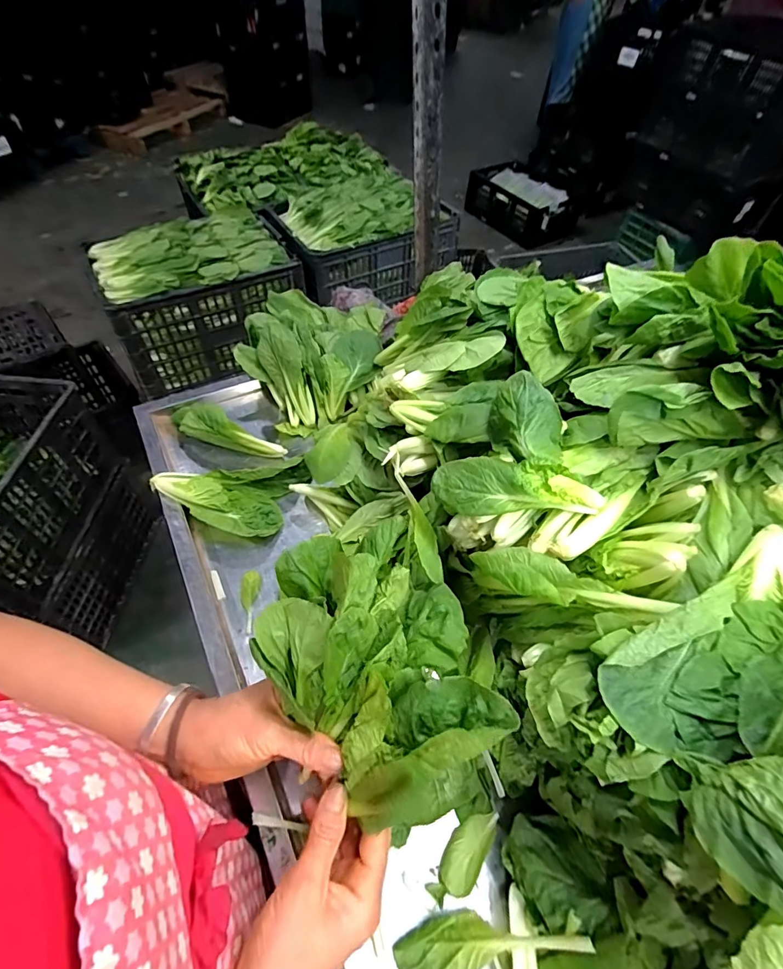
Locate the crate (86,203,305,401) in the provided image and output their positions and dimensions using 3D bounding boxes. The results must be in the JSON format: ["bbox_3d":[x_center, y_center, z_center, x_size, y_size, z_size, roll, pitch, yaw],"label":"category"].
[{"bbox_3d":[-0.508,-0.514,1.203,0.460,0.291,0.280,-23,60,-18],"label":"crate"}]

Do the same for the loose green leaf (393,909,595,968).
[{"bbox_3d":[0.071,0.334,0.321,0.139,0.023,0.034,-20,55,14],"label":"loose green leaf"}]

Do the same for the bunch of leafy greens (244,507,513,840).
[{"bbox_3d":[-0.006,0.118,0.305,0.134,0.085,0.180,-32,63,-23],"label":"bunch of leafy greens"}]

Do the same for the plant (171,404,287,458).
[{"bbox_3d":[-0.225,-0.073,0.589,0.167,0.043,0.030,19,56,9],"label":"plant"}]

